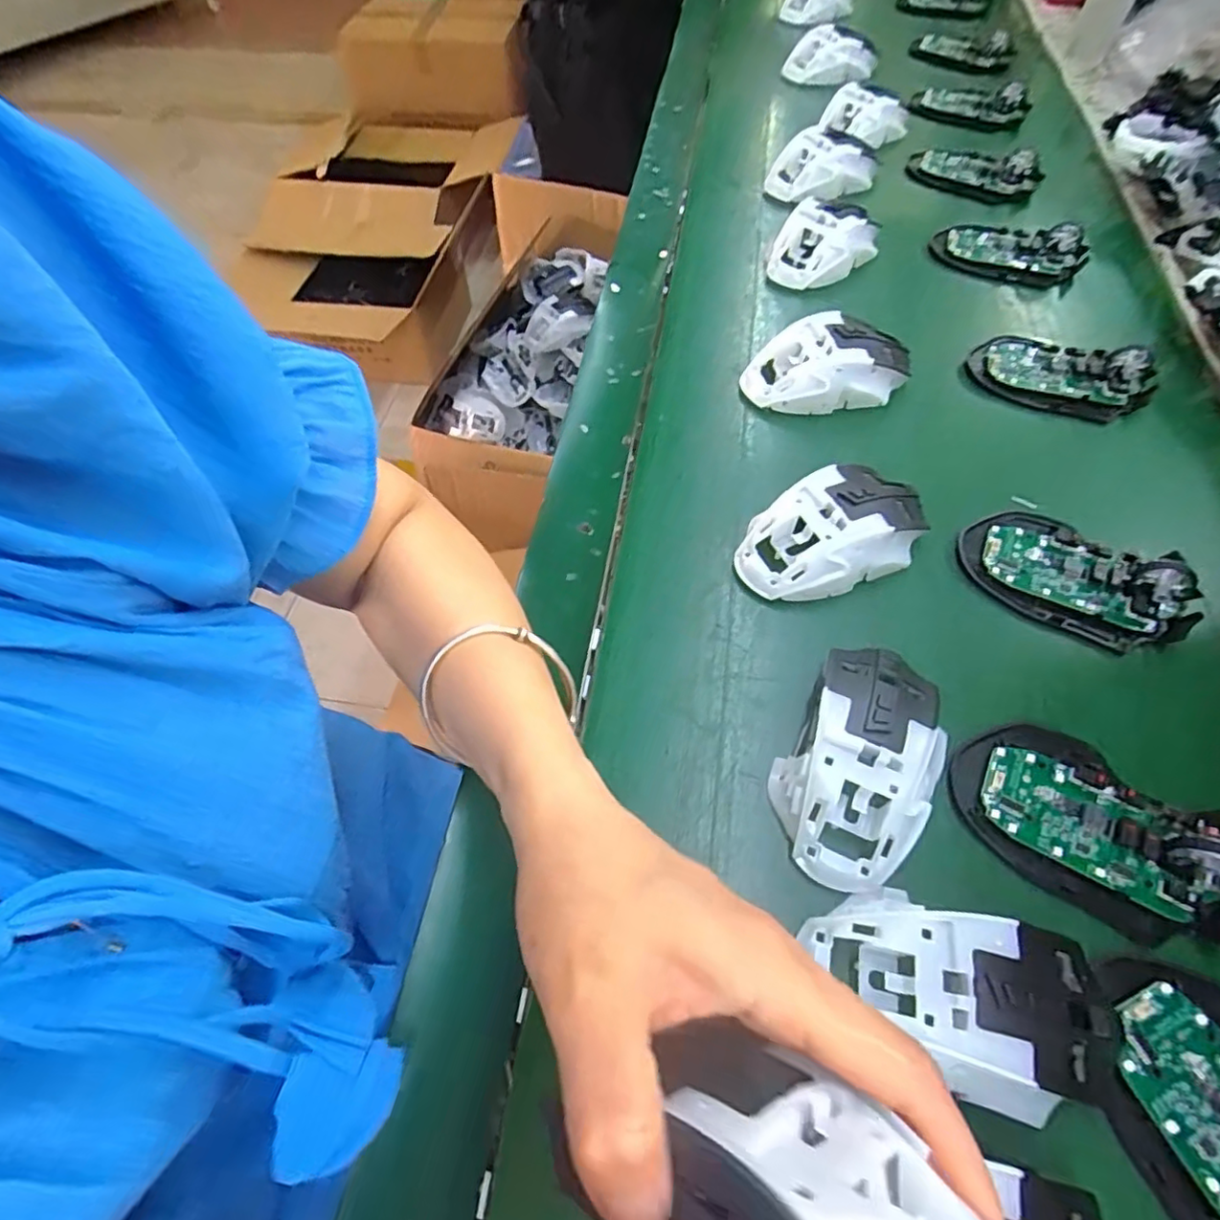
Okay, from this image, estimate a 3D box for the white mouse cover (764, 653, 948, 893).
[{"bbox_3d":[0.119,0.068,0.289,0.067,0.036,0.116,28,64,18],"label":"white mouse cover"}]

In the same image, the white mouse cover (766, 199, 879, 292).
[{"bbox_3d":[0.177,-0.306,0.515,0.071,0.040,0.101,36,67,21],"label":"white mouse cover"}]

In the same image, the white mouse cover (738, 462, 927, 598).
[{"bbox_3d":[0.130,-0.045,0.356,0.109,0.041,0.062,-26,61,-13],"label":"white mouse cover"}]

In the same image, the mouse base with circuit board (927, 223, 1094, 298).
[{"bbox_3d":[0.327,-0.296,0.513,0.112,0.030,0.055,26,64,17],"label":"mouse base with circuit board"}]

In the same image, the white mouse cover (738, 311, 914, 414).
[{"bbox_3d":[0.153,-0.172,0.436,0.111,0.038,0.058,-9,59,-3],"label":"white mouse cover"}]

